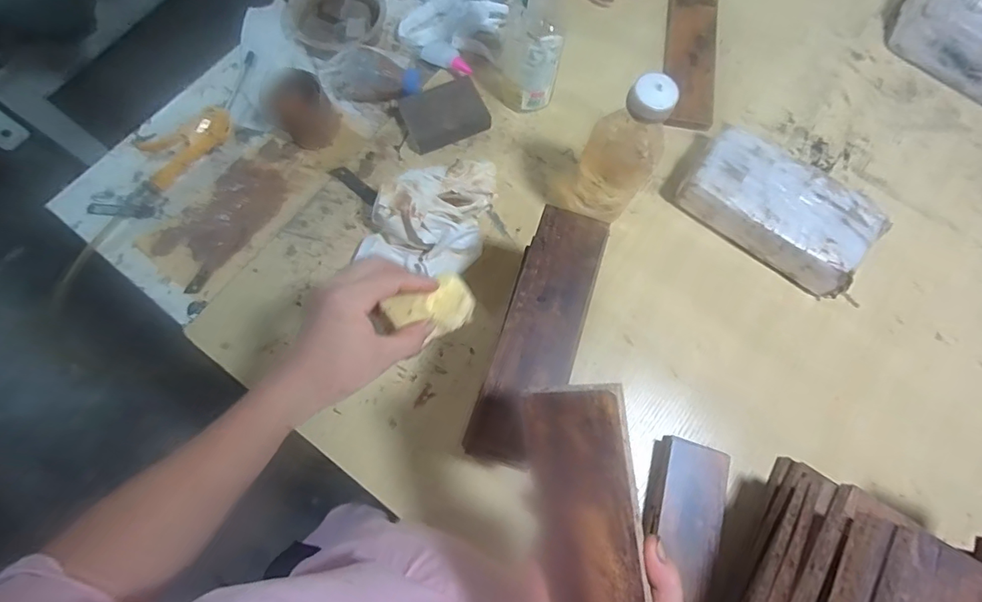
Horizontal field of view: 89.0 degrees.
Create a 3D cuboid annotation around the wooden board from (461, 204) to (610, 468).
[{"bbox_3d":[0.042,0.025,0.417,0.066,0.017,0.218,18,74,4],"label":"wooden board"}]

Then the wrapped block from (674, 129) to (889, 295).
[{"bbox_3d":[0.328,-0.104,0.580,0.210,0.064,0.108,36,77,9],"label":"wrapped block"}]

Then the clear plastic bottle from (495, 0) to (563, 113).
[{"bbox_3d":[0.046,-0.293,0.550,0.068,0.203,0.059,3,74,0],"label":"clear plastic bottle"}]

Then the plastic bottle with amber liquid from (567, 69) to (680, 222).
[{"bbox_3d":[0.127,-0.139,0.506,0.073,0.205,0.060,32,76,8],"label":"plastic bottle with amber liquid"}]

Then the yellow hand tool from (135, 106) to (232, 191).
[{"bbox_3d":[-0.382,-0.198,0.633,0.116,0.025,0.067,-29,76,-9],"label":"yellow hand tool"}]

